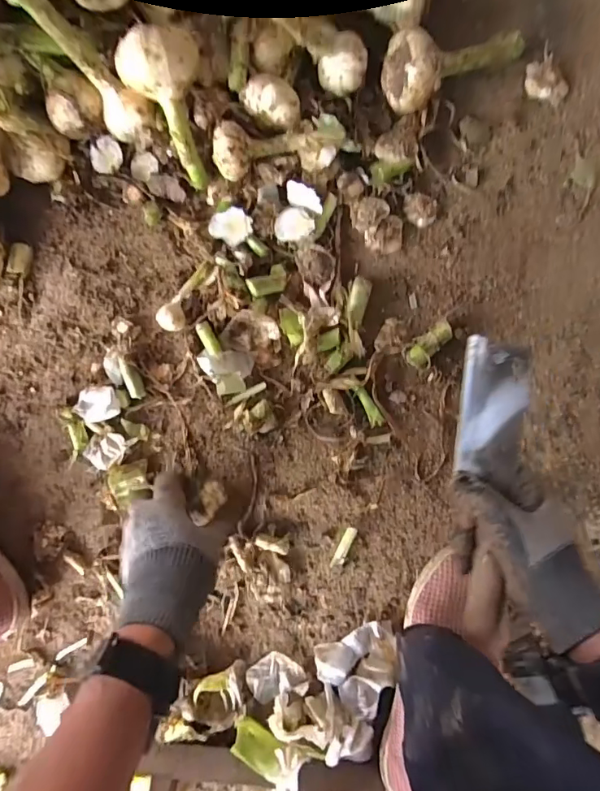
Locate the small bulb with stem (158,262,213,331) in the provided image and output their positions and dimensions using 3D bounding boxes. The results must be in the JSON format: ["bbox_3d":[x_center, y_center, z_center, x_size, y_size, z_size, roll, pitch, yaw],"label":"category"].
[{"bbox_3d":[-0.110,-0.097,0.455,0.024,0.025,0.074,28,94,1],"label":"small bulb with stem"}]

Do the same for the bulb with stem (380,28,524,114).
[{"bbox_3d":[0.143,-0.297,0.422,0.128,0.050,0.051,-16,92,-10],"label":"bulb with stem"}]

